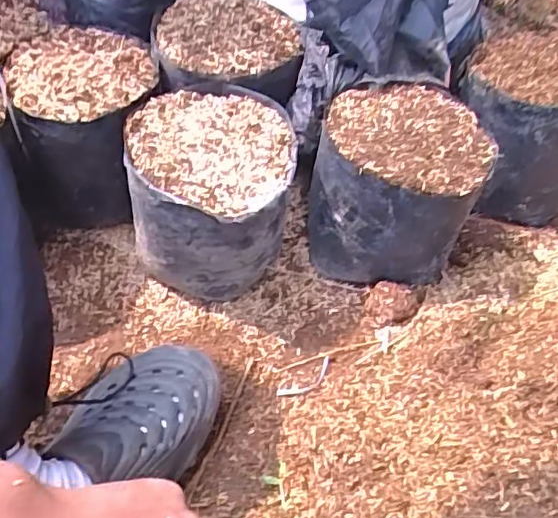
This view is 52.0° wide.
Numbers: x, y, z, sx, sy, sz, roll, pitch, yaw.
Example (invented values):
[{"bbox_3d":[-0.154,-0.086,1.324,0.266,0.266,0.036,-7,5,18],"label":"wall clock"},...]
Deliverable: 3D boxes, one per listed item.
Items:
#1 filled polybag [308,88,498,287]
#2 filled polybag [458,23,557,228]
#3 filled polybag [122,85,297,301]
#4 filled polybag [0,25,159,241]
[{"bbox_3d":[0.124,-0.080,0.611,0.158,0.150,0.168,1,54,-1],"label":"filled polybag"},{"bbox_3d":[0.286,-0.162,0.672,0.151,0.142,0.170,-8,54,-7],"label":"filled polybag"},{"bbox_3d":[-0.065,-0.069,0.597,0.151,0.157,0.165,5,54,3],"label":"filled polybag"},{"bbox_3d":[-0.207,-0.133,0.640,0.152,0.160,0.187,1,54,0],"label":"filled polybag"}]

